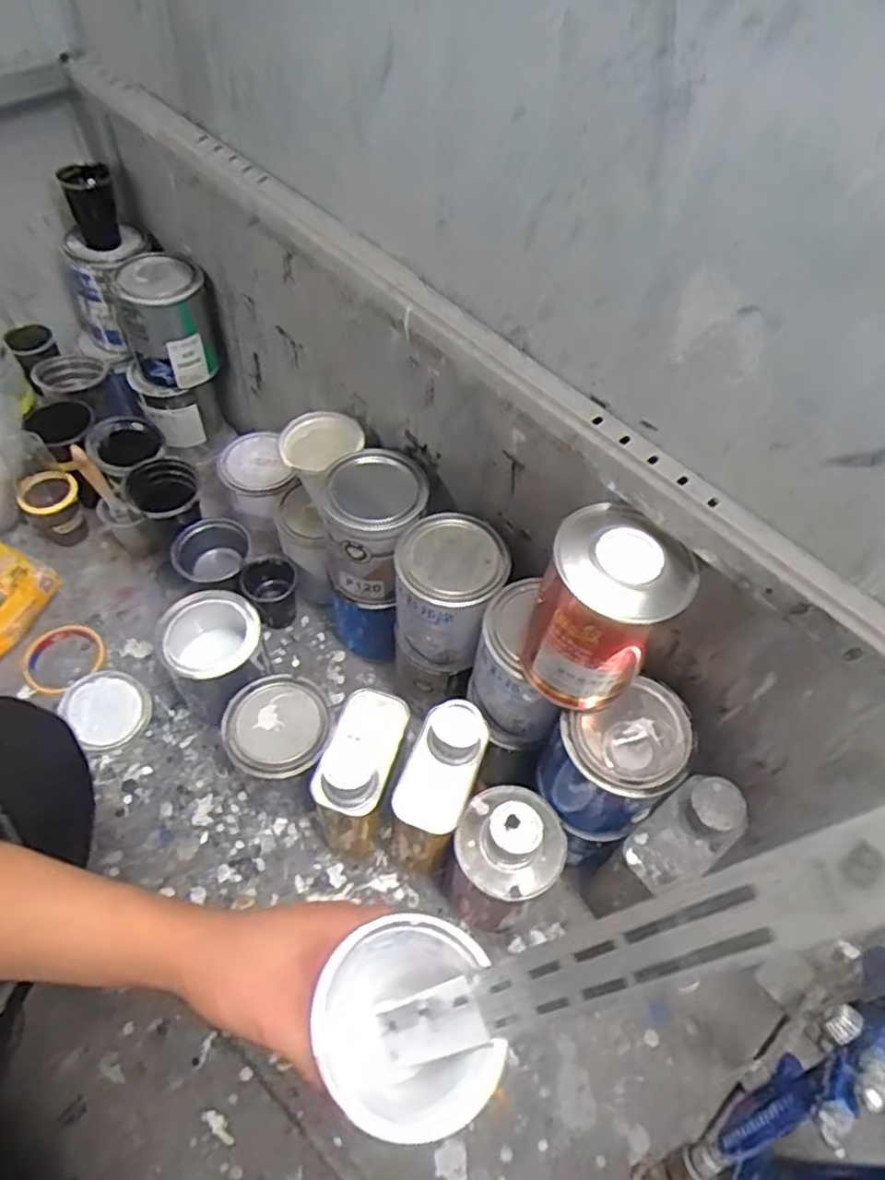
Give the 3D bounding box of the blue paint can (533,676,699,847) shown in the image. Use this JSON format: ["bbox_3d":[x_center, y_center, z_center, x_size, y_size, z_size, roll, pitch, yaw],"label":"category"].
[{"bbox_3d":[0.153,0.157,0.633,0.105,0.139,0.091,-18,59,-16],"label":"blue paint can"}]

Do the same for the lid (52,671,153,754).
[{"bbox_3d":[-0.396,0.139,0.838,0.088,0.013,0.096,2,56,-3],"label":"lid"}]

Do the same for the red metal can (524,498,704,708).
[{"bbox_3d":[0.120,0.020,0.546,0.093,0.157,0.092,2,56,-3],"label":"red metal can"}]

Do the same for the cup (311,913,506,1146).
[{"bbox_3d":[-0.019,0.233,0.380,0.083,0.093,0.091,2,56,-3],"label":"cup"}]

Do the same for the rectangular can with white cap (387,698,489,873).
[{"bbox_3d":[-0.009,0.200,0.701,0.067,0.210,0.102,20,56,9],"label":"rectangular can with white cap"}]

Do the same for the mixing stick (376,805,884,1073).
[{"bbox_3d":[0.061,0.166,0.310,0.005,0.321,0.031,11,48,-36],"label":"mixing stick"}]

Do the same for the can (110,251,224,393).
[{"bbox_3d":[-0.357,-0.350,0.930,0.107,0.127,0.099,2,56,-3],"label":"can"}]

